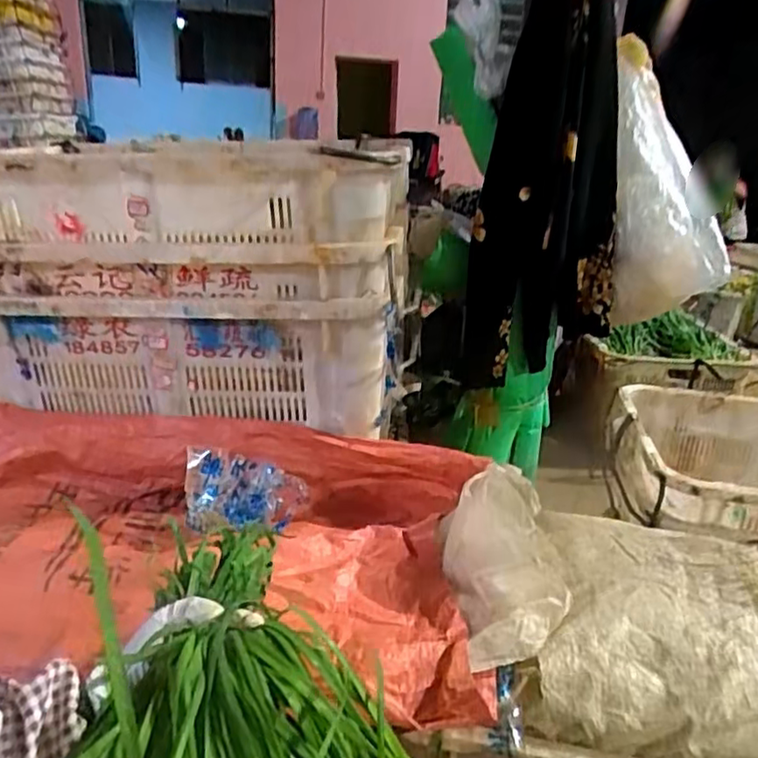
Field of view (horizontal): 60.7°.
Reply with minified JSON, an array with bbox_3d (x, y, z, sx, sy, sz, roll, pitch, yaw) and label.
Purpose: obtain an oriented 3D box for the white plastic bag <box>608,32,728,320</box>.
[{"bbox_3d":[0.484,-0.386,1.176,0.147,0.536,0.148,0,-15,-4],"label":"white plastic bag"}]

